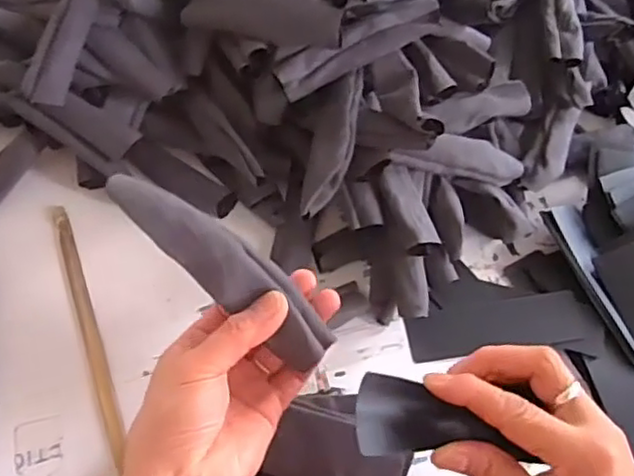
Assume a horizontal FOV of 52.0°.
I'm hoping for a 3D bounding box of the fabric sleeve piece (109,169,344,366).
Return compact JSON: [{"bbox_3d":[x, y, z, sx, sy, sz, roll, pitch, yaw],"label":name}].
[{"bbox_3d":[-0.050,0.016,0.353,0.144,0.015,0.033,41,63,-10],"label":"fabric sleeve piece"}]

